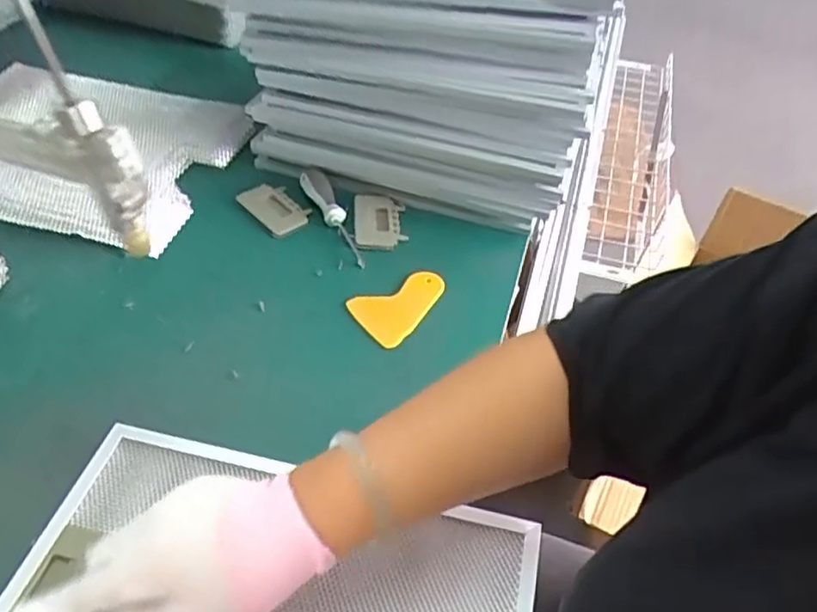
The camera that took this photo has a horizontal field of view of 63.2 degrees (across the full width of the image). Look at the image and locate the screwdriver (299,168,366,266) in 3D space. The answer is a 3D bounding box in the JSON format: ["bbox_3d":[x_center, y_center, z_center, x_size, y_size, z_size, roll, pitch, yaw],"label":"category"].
[{"bbox_3d":[-0.080,-0.102,0.730,0.033,0.017,0.145,-20,63,-22],"label":"screwdriver"}]

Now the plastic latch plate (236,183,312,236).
[{"bbox_3d":[-0.147,-0.109,0.740,0.052,0.012,0.085,-30,54,-29],"label":"plastic latch plate"}]

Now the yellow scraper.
[{"bbox_3d":[-0.001,0.001,0.651,0.096,0.011,0.069,-25,52,-25],"label":"yellow scraper"}]

